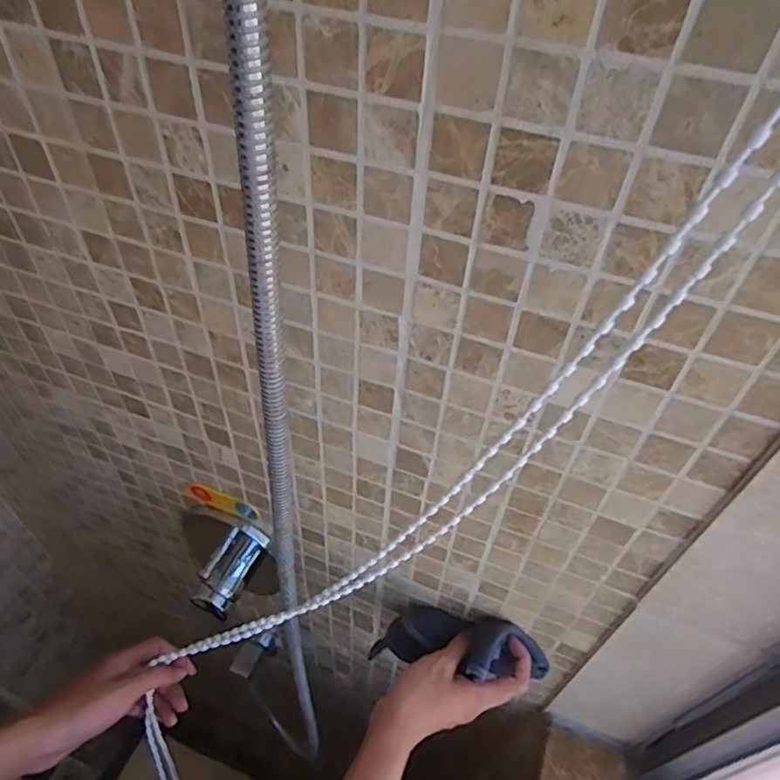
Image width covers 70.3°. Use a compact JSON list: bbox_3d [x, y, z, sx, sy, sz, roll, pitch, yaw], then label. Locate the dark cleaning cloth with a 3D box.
[{"bbox_3d":[0.058,0.250,0.530,0.165,0.068,0.057,-3,42,26],"label":"dark cleaning cloth"}]

